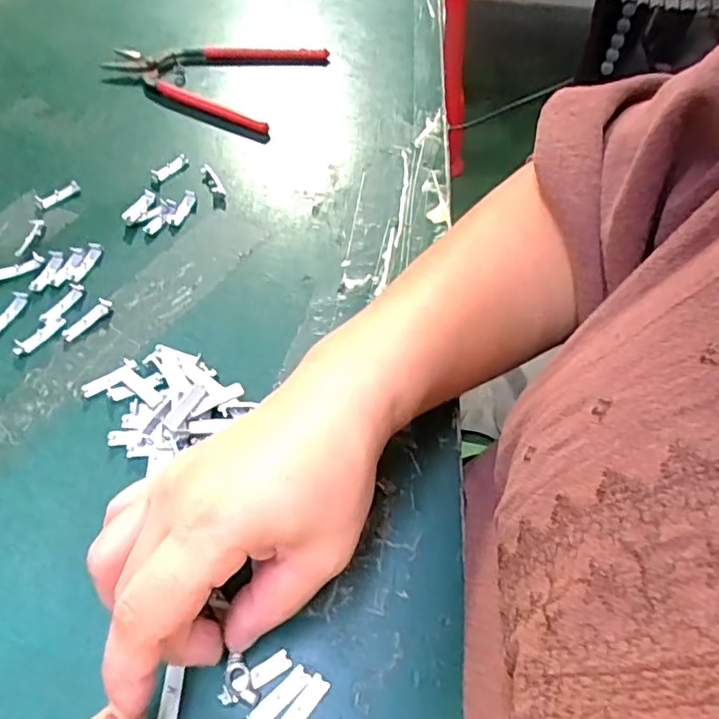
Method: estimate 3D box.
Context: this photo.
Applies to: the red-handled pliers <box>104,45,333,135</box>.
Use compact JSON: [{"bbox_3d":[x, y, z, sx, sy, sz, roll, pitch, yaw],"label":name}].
[{"bbox_3d":[-0.114,-0.228,0.468,0.150,0.010,0.103,22,58,13],"label":"red-handled pliers"}]

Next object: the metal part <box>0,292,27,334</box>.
[{"bbox_3d":[-0.195,-0.026,0.334,0.010,0.004,0.029,18,57,11],"label":"metal part"}]

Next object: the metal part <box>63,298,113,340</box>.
[{"bbox_3d":[-0.149,-0.022,0.331,0.008,0.005,0.030,30,60,17],"label":"metal part"}]

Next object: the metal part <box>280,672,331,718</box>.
[{"bbox_3d":[-0.023,0.133,0.229,0.008,0.004,0.029,34,61,20],"label":"metal part"}]

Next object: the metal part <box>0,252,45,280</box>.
[{"bbox_3d":[-0.198,-0.054,0.352,0.028,0.004,0.011,-29,61,-19],"label":"metal part"}]

